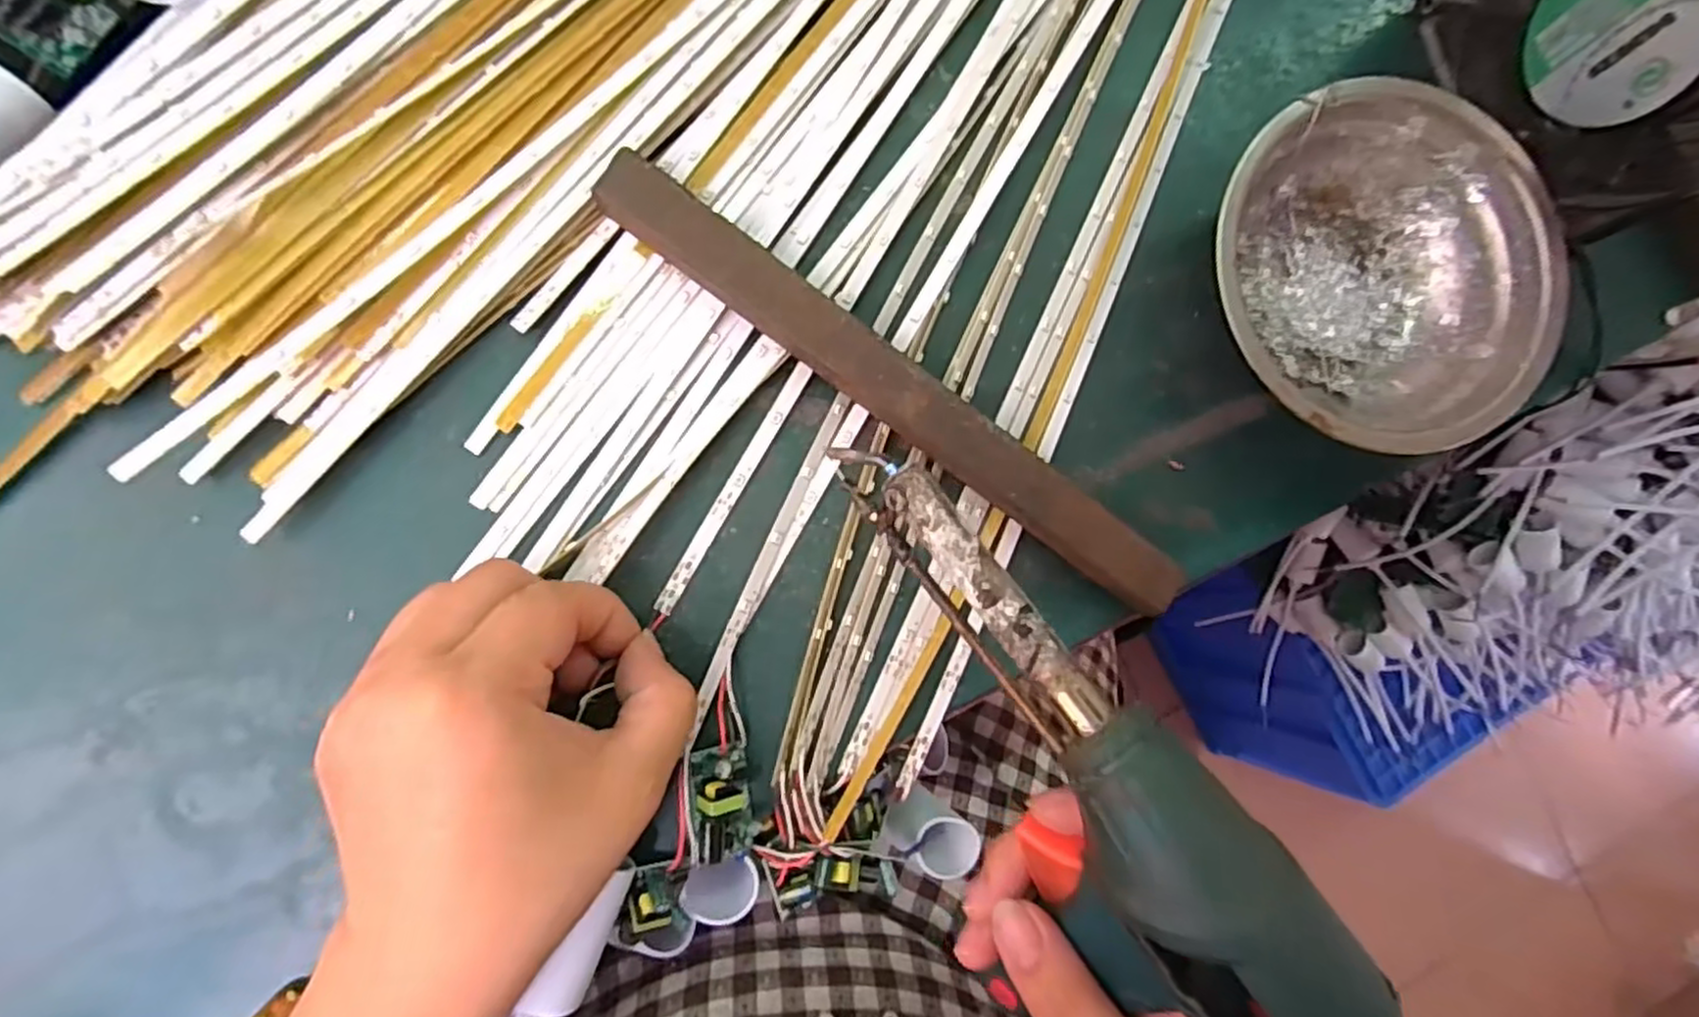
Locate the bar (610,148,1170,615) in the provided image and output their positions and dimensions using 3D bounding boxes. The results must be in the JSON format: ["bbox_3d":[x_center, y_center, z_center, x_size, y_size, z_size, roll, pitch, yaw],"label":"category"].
[{"bbox_3d":[0.015,-0.039,0.261,0.231,0.020,0.021,37,82,-3],"label":"bar"}]

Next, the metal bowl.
[{"bbox_3d":[0.186,-0.081,0.277,0.124,0.043,0.121,1,85,-8],"label":"metal bowl"}]

